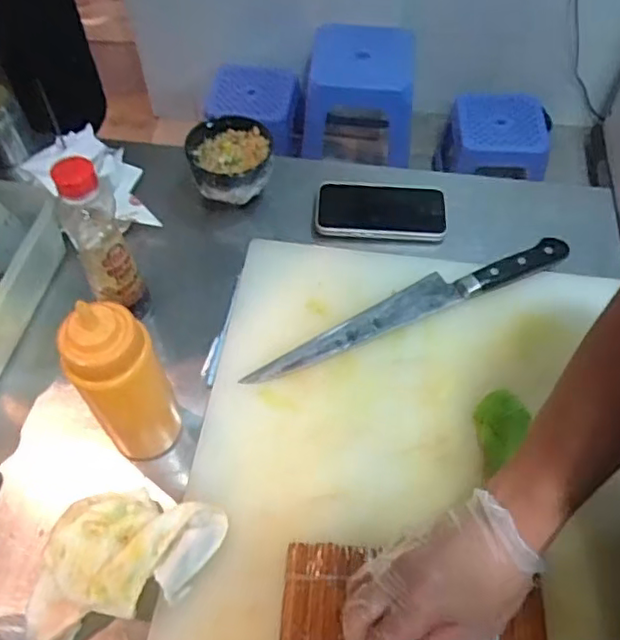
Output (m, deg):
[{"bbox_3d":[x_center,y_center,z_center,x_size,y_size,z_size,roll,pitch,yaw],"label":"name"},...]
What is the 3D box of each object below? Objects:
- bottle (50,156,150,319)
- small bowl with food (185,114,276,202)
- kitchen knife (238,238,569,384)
[{"bbox_3d":[-0.192,-0.069,0.576,0.052,0.179,0.047,-24,59,-15],"label":"bottle"},{"bbox_3d":[-0.091,-0.181,0.724,0.093,0.066,0.098,0,56,0],"label":"small bowl with food"},{"bbox_3d":[0.100,-0.019,0.620,0.349,0.022,0.043,-21,59,-13],"label":"kitchen knife"}]

